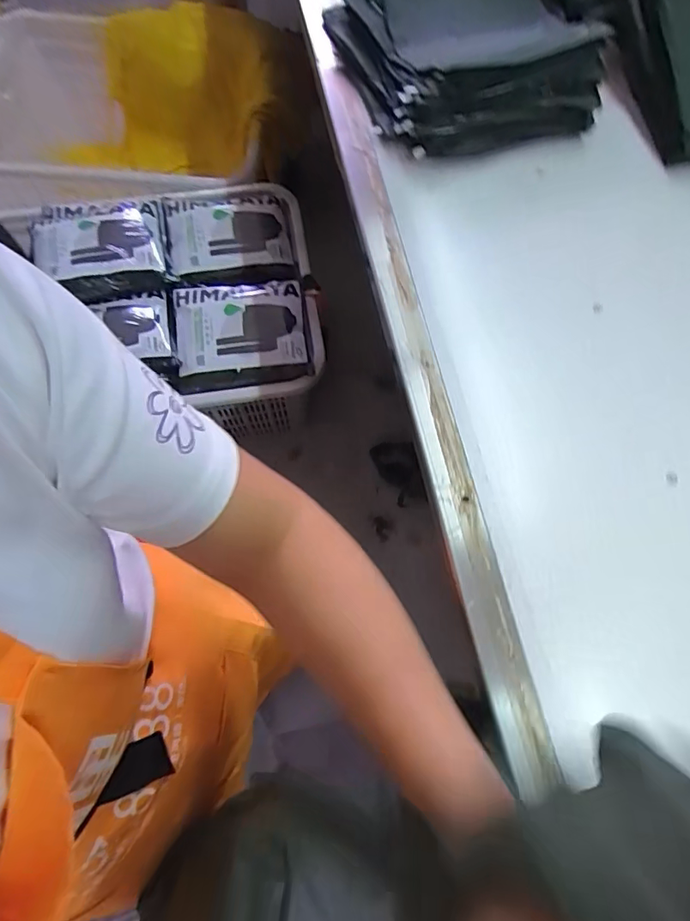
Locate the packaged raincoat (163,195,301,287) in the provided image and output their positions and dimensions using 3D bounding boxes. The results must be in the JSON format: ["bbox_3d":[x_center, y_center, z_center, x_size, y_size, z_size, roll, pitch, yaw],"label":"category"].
[{"bbox_3d":[-0.281,-0.505,1.169,0.251,0.068,0.238,-10,71,-6],"label":"packaged raincoat"}]

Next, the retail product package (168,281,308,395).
[{"bbox_3d":[-0.230,-0.270,1.105,0.281,0.049,0.235,-5,71,-4],"label":"retail product package"}]

